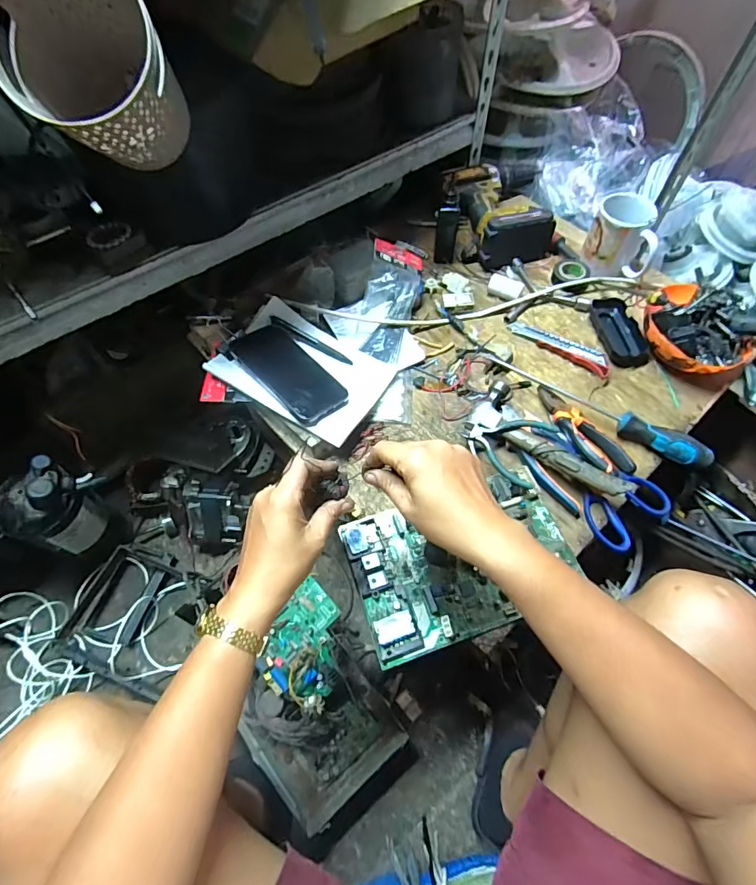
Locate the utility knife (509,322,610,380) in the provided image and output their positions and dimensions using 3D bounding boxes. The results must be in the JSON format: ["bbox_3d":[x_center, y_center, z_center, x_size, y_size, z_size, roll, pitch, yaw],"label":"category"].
[{"bbox_3d":[0.270,-0.146,0.656,0.155,0.021,0.042,39,68,19],"label":"utility knife"}]

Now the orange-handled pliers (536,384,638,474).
[{"bbox_3d":[0.267,-0.018,0.583,0.049,0.029,0.148,-19,63,-10],"label":"orange-handled pliers"}]

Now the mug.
[{"bbox_3d":[0.385,-0.323,0.703,0.100,0.090,0.090,22,64,12],"label":"mug"}]

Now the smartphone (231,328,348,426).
[{"bbox_3d":[-0.118,-0.094,0.591,0.078,0.009,0.169,-33,65,-25],"label":"smartphone"}]

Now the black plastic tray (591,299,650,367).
[{"bbox_3d":[0.355,-0.165,0.665,0.055,0.020,0.124,-8,62,-4],"label":"black plastic tray"}]

